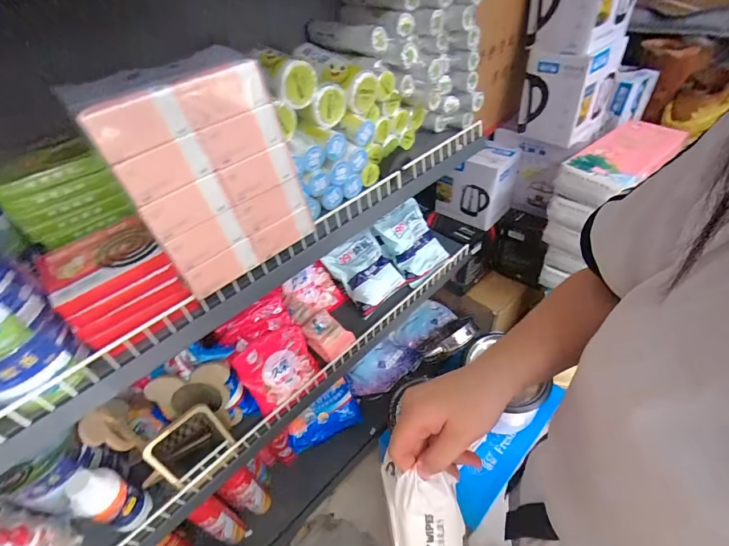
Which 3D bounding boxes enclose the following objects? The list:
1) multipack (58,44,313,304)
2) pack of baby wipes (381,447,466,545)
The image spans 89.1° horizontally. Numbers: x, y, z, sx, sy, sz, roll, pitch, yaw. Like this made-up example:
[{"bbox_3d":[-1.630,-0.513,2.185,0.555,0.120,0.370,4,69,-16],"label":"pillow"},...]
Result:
[{"bbox_3d":[-0.207,-0.135,0.505,0.209,0.264,0.093,-34,50,-25],"label":"multipack"},{"bbox_3d":[0.058,0.238,0.336,0.064,0.132,0.037,-12,4,9],"label":"pack of baby wipes"}]

